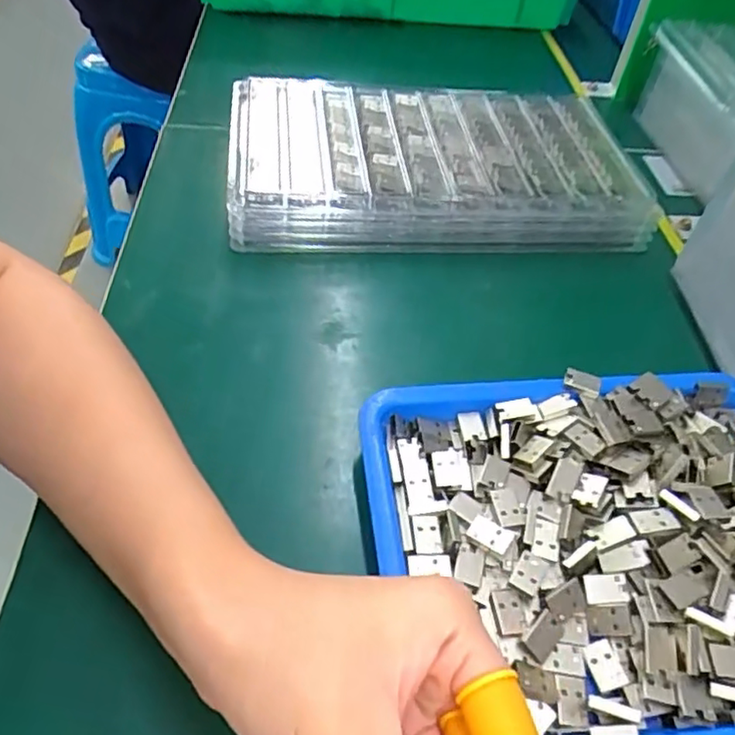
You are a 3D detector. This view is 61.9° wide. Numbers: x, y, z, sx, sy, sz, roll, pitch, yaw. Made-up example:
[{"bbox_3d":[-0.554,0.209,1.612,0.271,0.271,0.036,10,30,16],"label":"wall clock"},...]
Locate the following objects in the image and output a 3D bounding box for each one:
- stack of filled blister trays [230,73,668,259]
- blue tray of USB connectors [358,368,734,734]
[{"bbox_3d":[0.047,-0.167,0.476,0.302,0.055,0.207,0,49,-3],"label":"stack of filled blister trays"},{"bbox_3d":[0.110,0.077,0.271,0.209,0.029,0.167,-2,49,-8],"label":"blue tray of USB connectors"}]

